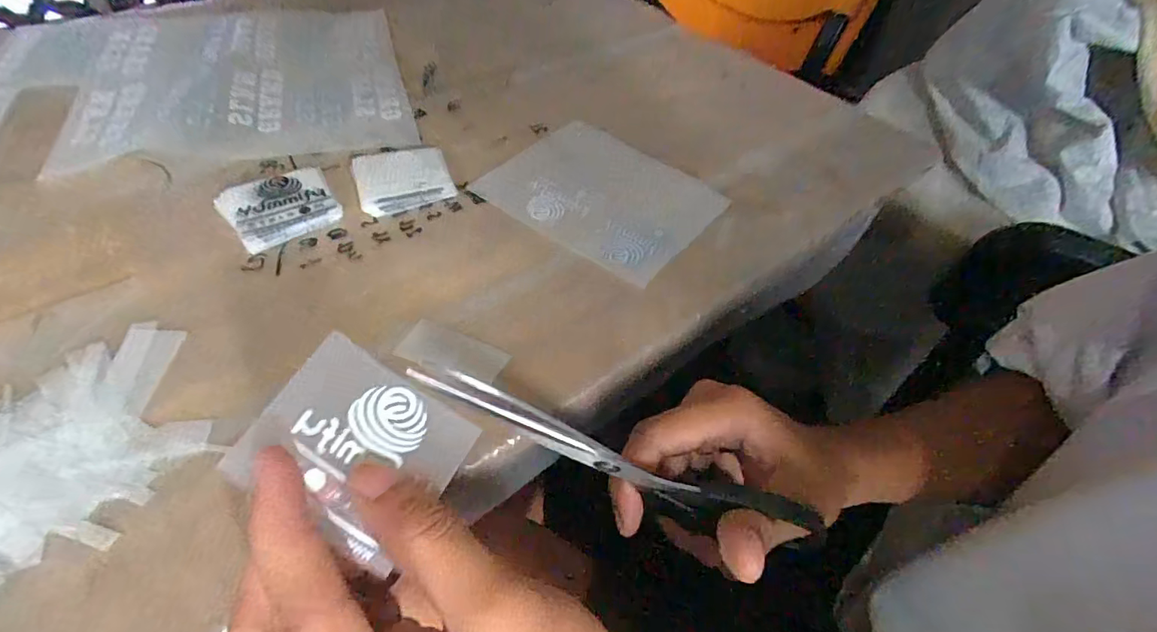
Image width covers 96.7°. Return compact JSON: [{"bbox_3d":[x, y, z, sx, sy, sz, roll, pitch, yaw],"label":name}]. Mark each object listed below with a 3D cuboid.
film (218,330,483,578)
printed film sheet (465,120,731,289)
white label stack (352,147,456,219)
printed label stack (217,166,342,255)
[{"bbox_3d":[-0.068,0.041,0.164,0.059,0.012,0.052,39,57,-14],"label":"film"},{"bbox_3d":[0.019,-0.084,0.346,0.134,0.008,0.116,35,60,20],"label":"printed film sheet"},{"bbox_3d":[-0.116,-0.093,0.339,0.058,0.010,0.061,-16,54,-17],"label":"white label stack"},{"bbox_3d":[-0.181,-0.068,0.313,0.059,0.009,0.060,-29,59,-26],"label":"printed label stack"}]

